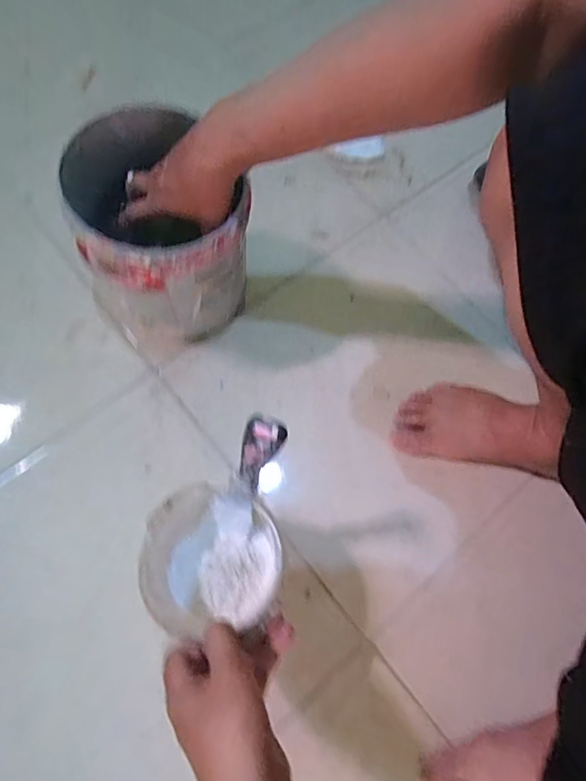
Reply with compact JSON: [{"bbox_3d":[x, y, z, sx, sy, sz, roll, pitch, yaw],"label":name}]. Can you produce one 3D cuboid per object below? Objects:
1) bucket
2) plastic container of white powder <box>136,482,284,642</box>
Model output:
[{"bbox_3d":[-0.152,-0.162,0.522,0.163,0.195,0.178,1,71,-2],"label":"bucket"},{"bbox_3d":[-0.070,0.153,0.422,0.115,0.069,0.121,5,71,0],"label":"plastic container of white powder"}]

